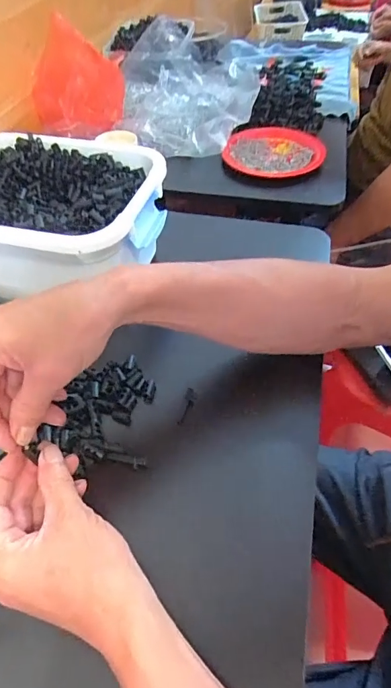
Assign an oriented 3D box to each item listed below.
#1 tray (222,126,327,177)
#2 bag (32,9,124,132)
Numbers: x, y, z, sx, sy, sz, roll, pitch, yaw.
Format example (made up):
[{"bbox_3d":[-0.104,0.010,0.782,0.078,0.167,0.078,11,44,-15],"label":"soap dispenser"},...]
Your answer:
[{"bbox_3d":[0.137,-0.332,0.702,0.154,0.022,0.162,10,51,10],"label":"tray"},{"bbox_3d":[-0.188,-0.412,0.648,0.119,0.143,0.083,14,52,13],"label":"bag"}]

